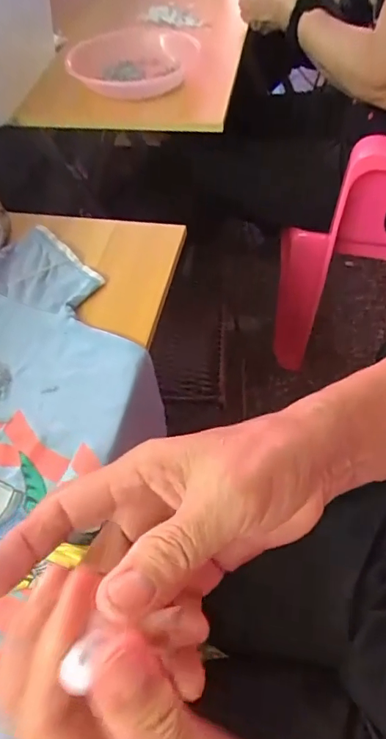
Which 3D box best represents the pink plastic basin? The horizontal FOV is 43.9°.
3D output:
[{"bbox_3d":[-0.080,-0.456,0.730,0.183,0.059,0.185,19,56,17],"label":"pink plastic basin"}]

